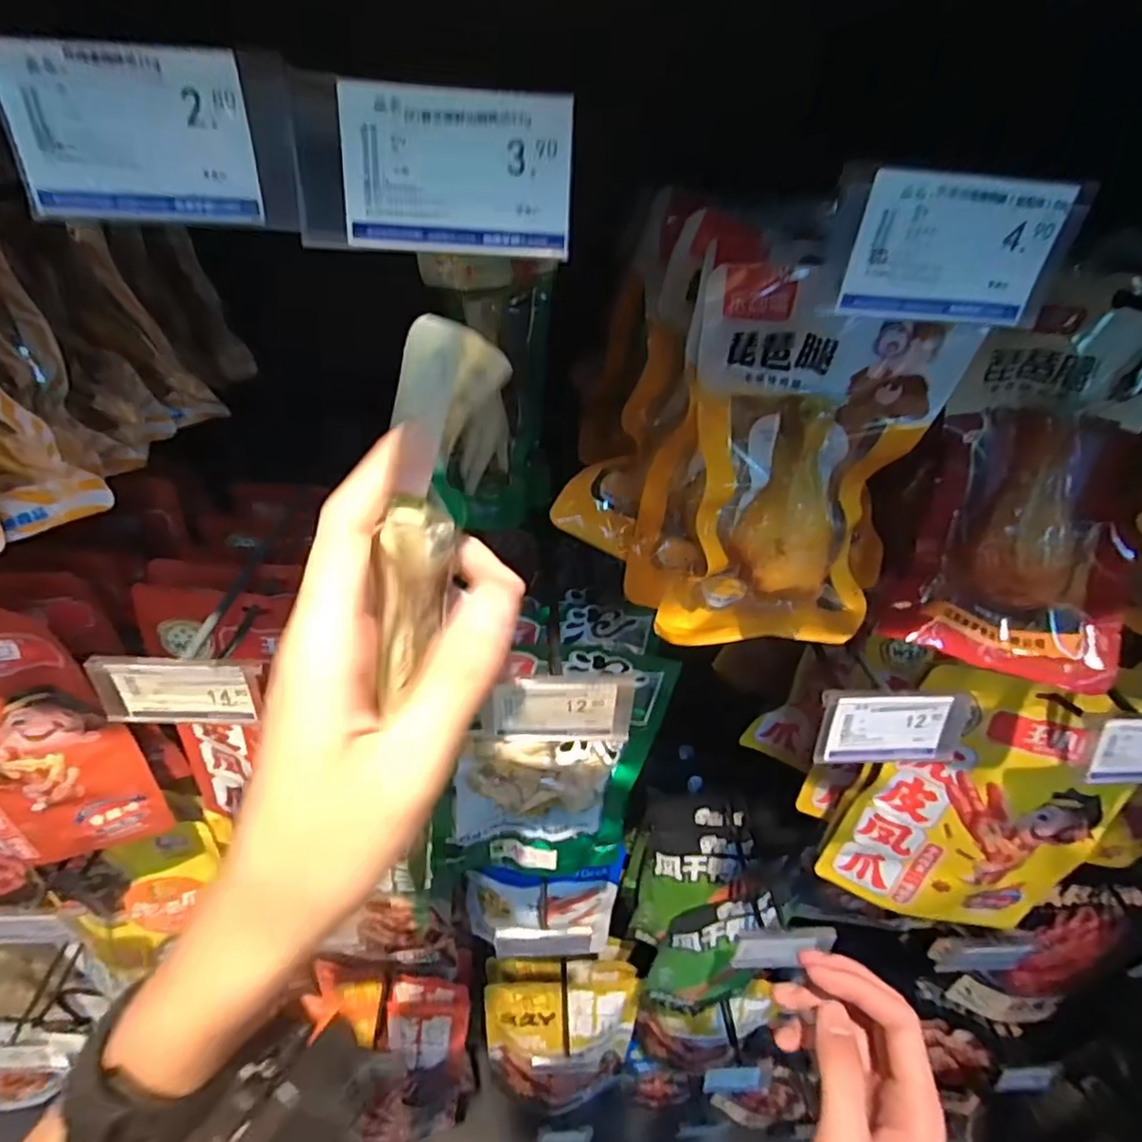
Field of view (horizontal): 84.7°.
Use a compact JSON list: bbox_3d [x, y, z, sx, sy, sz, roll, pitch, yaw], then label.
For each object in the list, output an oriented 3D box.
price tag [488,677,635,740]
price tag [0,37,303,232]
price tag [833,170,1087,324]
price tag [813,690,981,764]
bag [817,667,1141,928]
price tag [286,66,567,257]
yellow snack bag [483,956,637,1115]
[{"bbox_3d":[-0.005,0.075,0.339,0.075,0.042,0.008,2,39,-6],"label":"price tag"},{"bbox_3d":[-0.118,-0.123,0.179,0.077,0.042,0.004,0,31,-3],"label":"price tag"},{"bbox_3d":[0.123,-0.102,0.201,0.066,0.040,0.004,1,37,-6],"label":"price tag"},{"bbox_3d":[0.181,0.086,0.350,0.087,0.046,0.009,2,20,-7],"label":"price tag"},{"bbox_3d":[0.312,0.172,0.467,0.158,0.250,0.057,12,39,6],"label":"bag"},{"bbox_3d":[-0.040,-0.116,0.183,0.079,0.042,0.004,2,21,-4],"label":"price tag"},{"bbox_3d":[-0.013,0.646,0.857,0.194,0.240,0.106,-3,40,-12],"label":"yellow snack bag"}]

